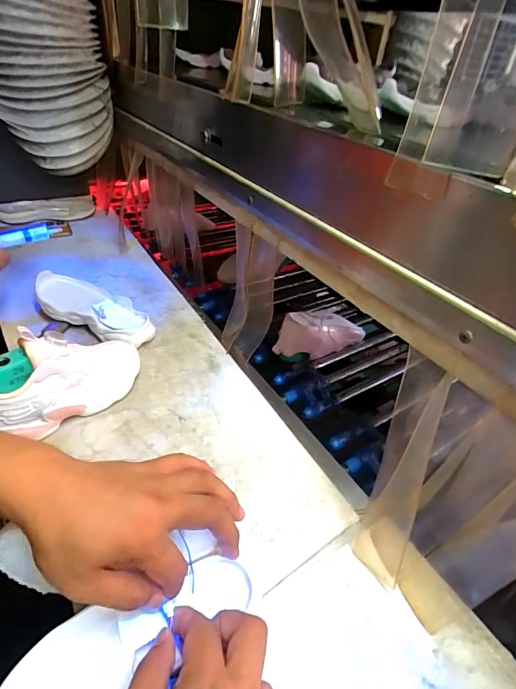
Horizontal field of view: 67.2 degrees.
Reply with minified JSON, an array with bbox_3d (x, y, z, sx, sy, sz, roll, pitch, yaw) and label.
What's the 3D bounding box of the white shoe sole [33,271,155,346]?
[{"bbox_3d":[-0.255,-0.051,0.611,0.215,0.046,0.092,23,40,19],"label":"white shoe sole"}]

